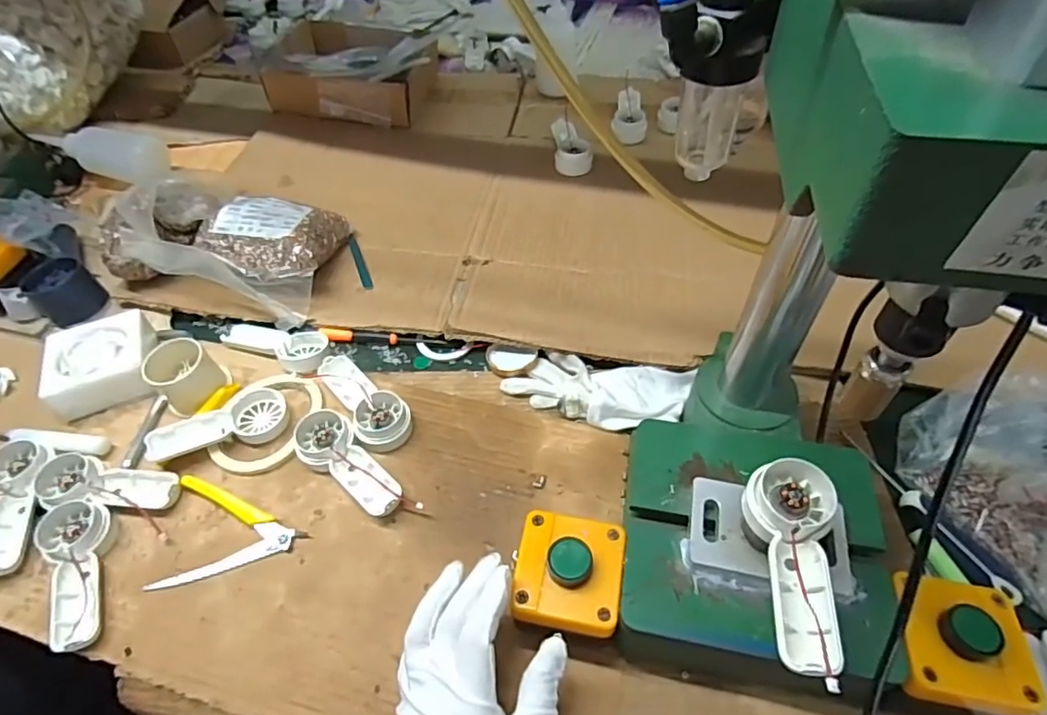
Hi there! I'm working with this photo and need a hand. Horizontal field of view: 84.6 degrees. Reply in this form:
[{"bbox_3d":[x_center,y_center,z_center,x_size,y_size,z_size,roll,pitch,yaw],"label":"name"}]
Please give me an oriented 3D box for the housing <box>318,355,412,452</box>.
[{"bbox_3d":[-0.140,0.034,0.509,0.047,0.024,0.109,-29,56,-19],"label":"housing"}]

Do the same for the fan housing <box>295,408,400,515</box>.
[{"bbox_3d":[-0.141,0.086,0.471,0.112,0.024,0.043,28,58,22],"label":"fan housing"}]

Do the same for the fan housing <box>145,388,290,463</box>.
[{"bbox_3d":[-0.265,0.058,0.503,0.110,0.019,0.049,-16,53,-10],"label":"fan housing"}]

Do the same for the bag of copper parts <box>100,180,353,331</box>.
[{"bbox_3d":[-0.314,-0.119,0.589,0.220,0.097,0.148,4,52,5],"label":"bag of copper parts"}]

